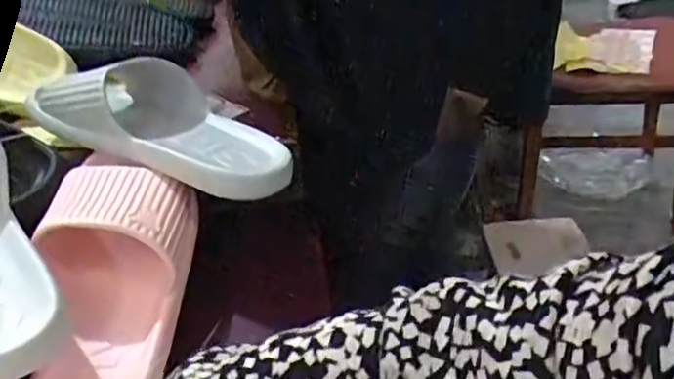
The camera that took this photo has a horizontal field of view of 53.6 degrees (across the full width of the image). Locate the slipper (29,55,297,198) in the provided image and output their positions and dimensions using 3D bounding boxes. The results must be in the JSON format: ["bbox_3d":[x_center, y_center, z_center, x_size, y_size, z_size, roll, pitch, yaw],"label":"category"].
[{"bbox_3d":[-0.149,-0.057,0.552,0.244,0.073,0.098,20,42,33],"label":"slipper"}]

